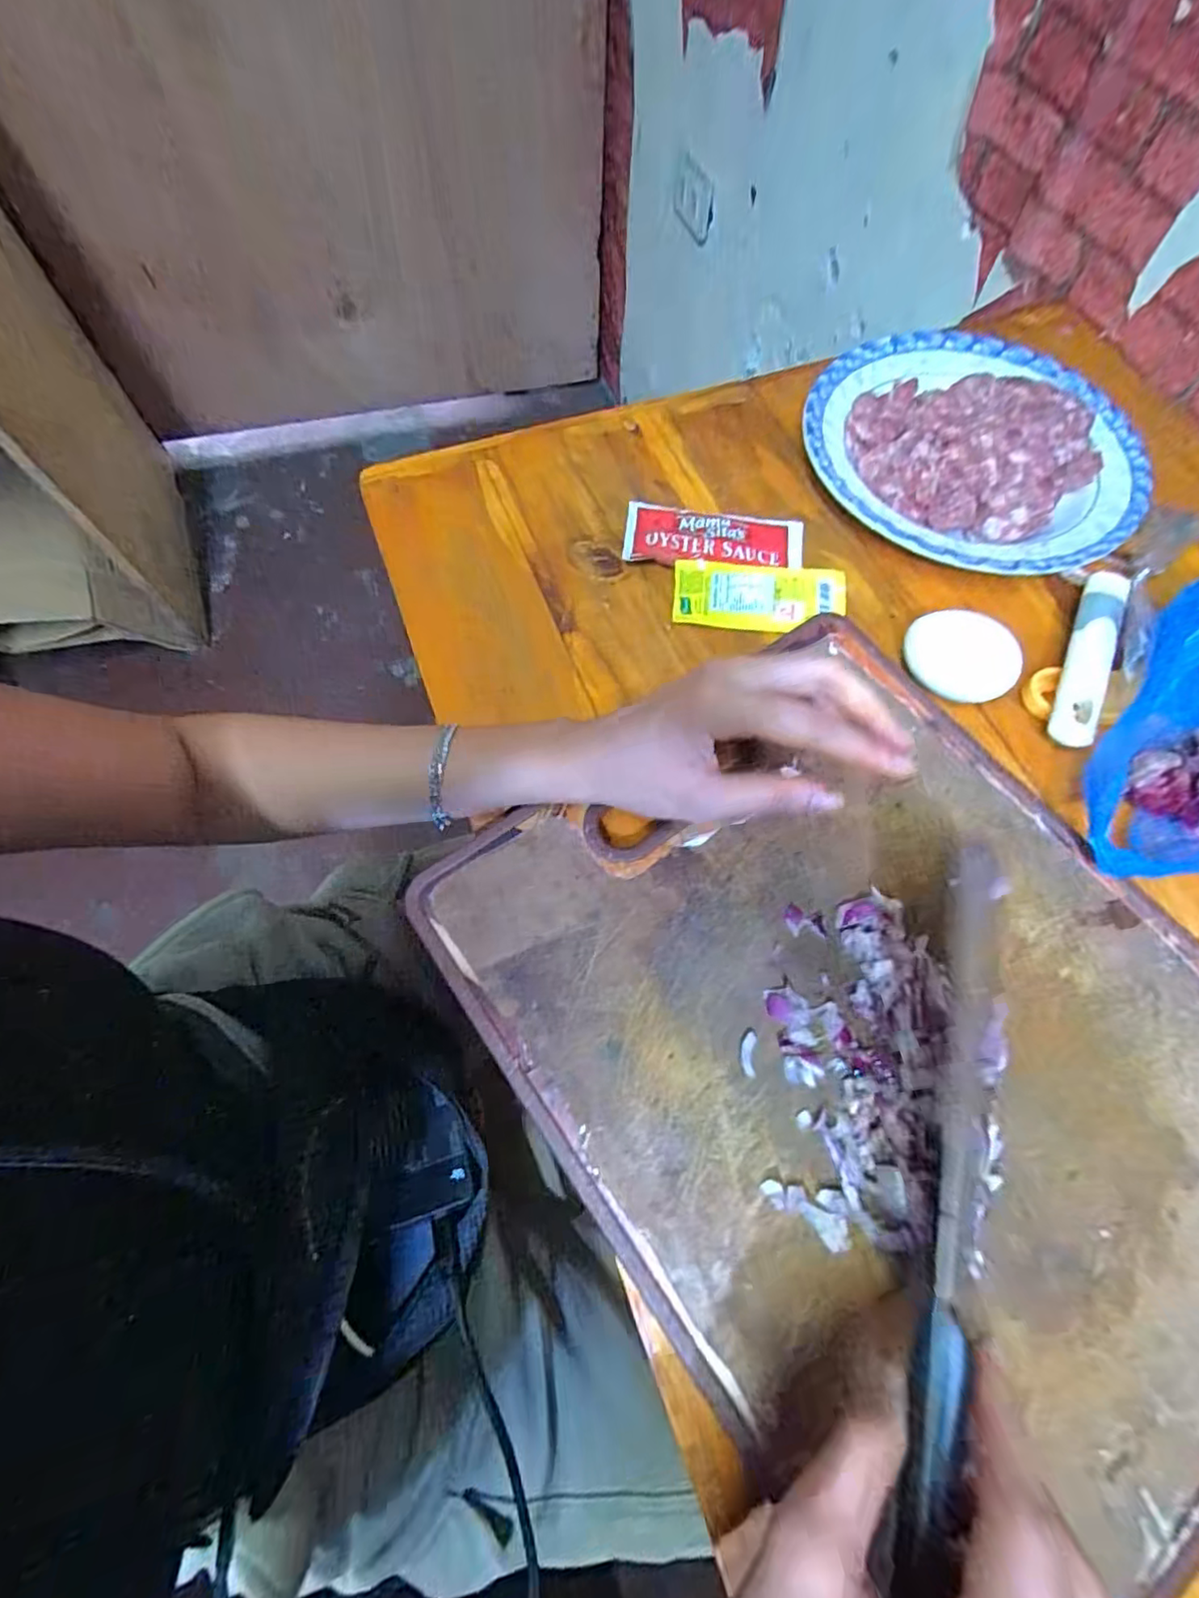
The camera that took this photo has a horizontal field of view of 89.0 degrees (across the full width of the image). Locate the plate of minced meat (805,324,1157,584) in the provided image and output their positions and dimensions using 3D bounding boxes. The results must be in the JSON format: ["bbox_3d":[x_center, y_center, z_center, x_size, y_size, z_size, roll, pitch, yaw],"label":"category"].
[{"bbox_3d":[0.247,-0.237,0.400,0.209,0.048,0.204,0,66,0],"label":"plate of minced meat"}]

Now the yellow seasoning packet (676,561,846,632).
[{"bbox_3d":[0.099,-0.126,0.380,0.105,0.004,0.043,3,82,1],"label":"yellow seasoning packet"}]

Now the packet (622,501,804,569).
[{"bbox_3d":[0.075,-0.172,0.396,0.115,0.011,0.050,4,67,2],"label":"packet"}]

